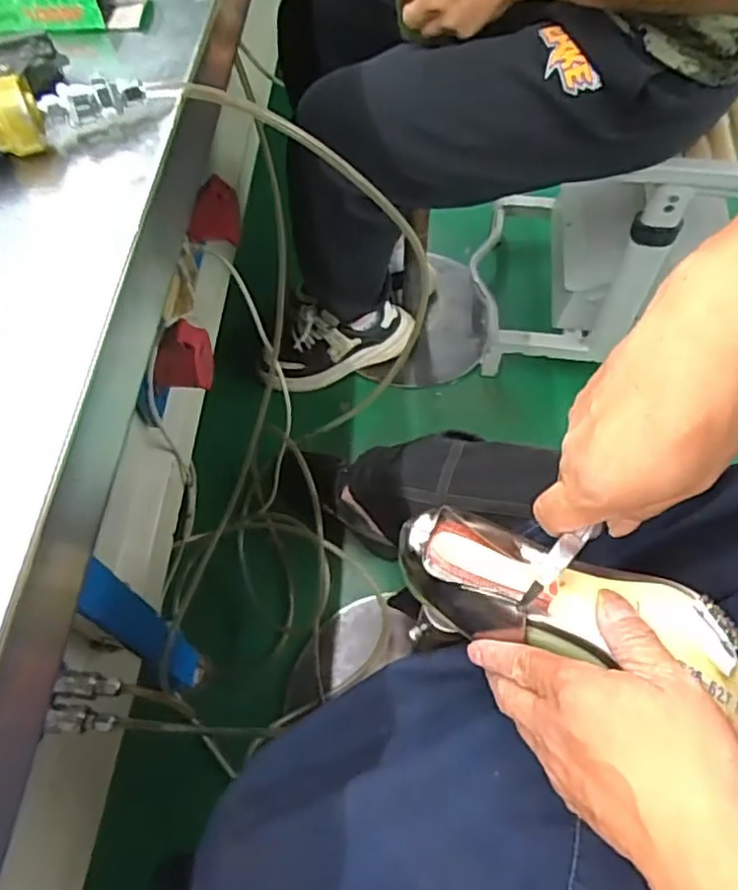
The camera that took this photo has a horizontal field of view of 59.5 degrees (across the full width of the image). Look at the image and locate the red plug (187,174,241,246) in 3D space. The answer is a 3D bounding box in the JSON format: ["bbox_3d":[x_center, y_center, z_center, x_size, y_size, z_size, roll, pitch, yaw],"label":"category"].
[{"bbox_3d":[-0.208,-0.323,0.880,0.071,0.084,0.053,2,34,-23],"label":"red plug"}]

